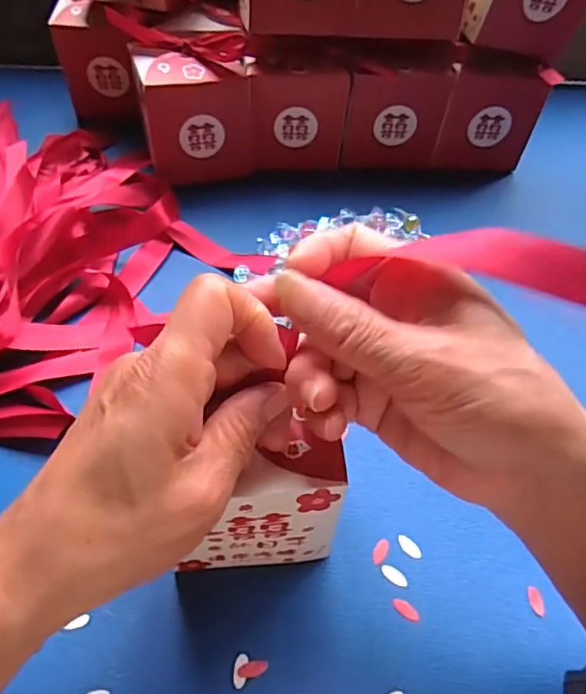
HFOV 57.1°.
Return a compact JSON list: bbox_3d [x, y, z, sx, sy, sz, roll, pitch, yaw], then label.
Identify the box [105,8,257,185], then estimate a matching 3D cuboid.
[{"bbox_3d":[-0.086,-0.204,0.440,0.091,0.093,0.080,-14,55,-14],"label":"box"}]

